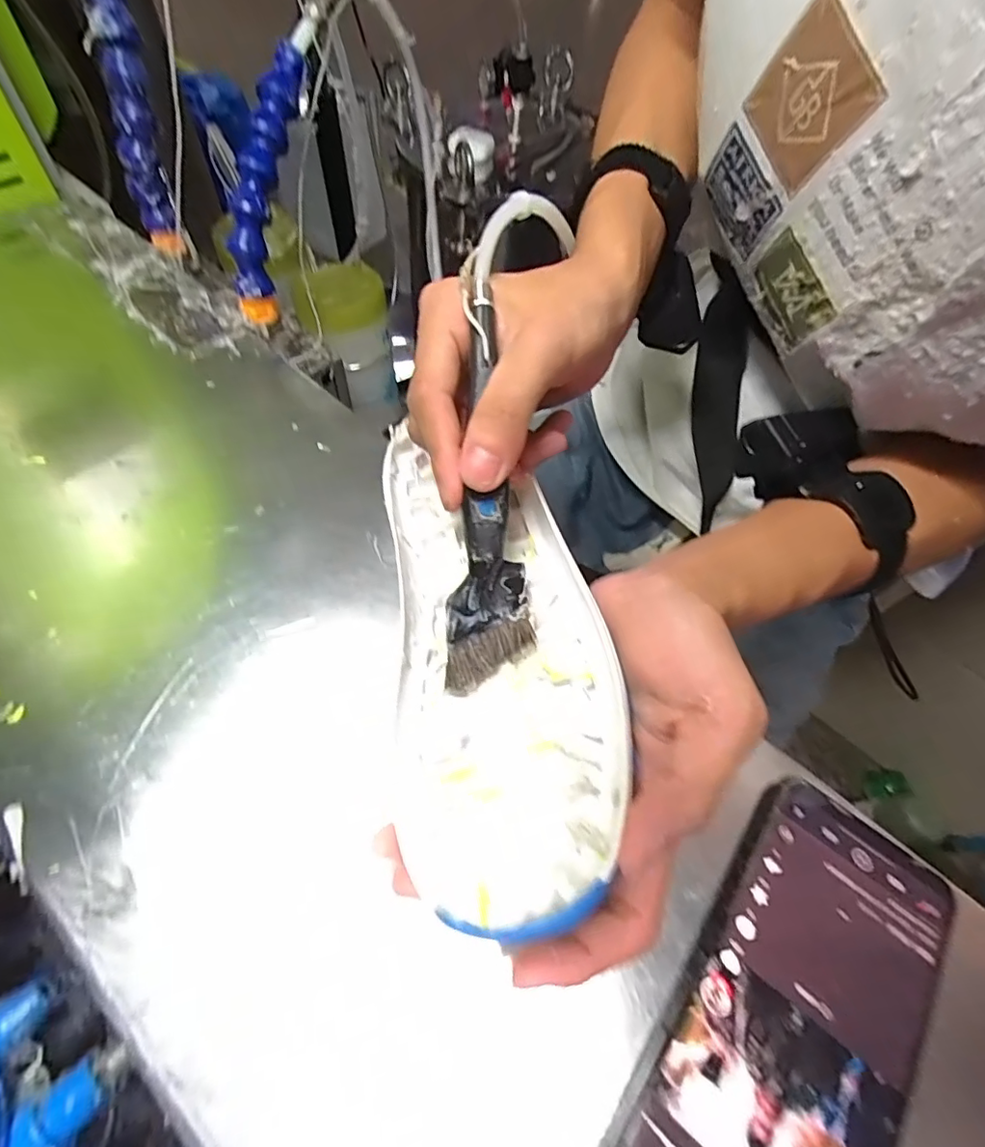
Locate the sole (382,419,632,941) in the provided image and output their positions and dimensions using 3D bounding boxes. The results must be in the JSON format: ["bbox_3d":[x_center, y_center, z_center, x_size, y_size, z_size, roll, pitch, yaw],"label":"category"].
[{"bbox_3d":[-0.002,0.021,0.230,0.083,0.033,0.215,-7,53,-7],"label":"sole"}]

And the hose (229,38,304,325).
[{"bbox_3d":[-0.140,-0.235,0.340,0.022,0.150,0.032,22,20,9],"label":"hose"}]

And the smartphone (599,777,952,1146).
[{"bbox_3d":[0.102,0.155,0.189,0.071,0.011,0.157,35,62,18],"label":"smartphone"}]

